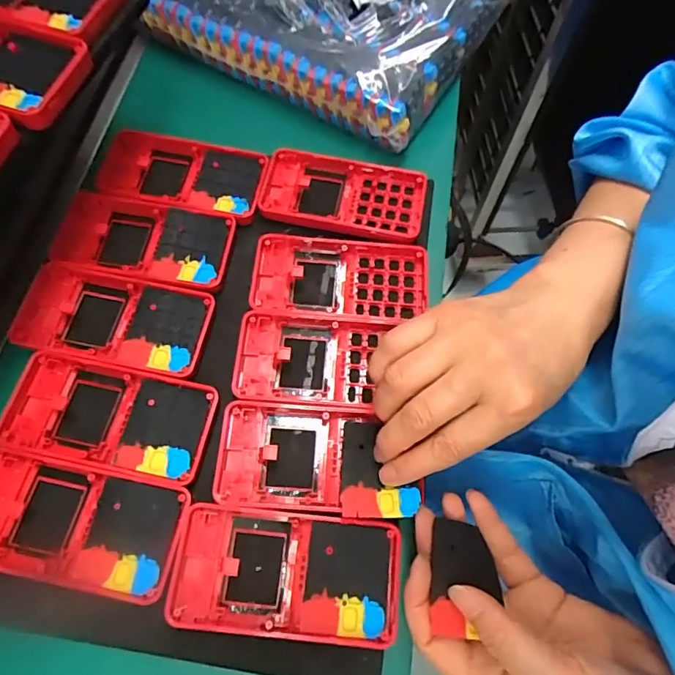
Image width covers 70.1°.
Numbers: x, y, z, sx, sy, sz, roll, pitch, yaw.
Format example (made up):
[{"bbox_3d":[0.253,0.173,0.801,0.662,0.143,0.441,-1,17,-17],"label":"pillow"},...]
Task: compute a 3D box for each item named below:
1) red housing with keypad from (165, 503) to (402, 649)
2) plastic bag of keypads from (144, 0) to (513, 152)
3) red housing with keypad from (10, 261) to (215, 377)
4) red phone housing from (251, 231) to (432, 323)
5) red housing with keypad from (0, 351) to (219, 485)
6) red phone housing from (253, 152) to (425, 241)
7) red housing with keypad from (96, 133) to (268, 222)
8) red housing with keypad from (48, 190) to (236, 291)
[{"bbox_3d":[-0.028,0.130,0.265,0.121,0.015,0.061,5,66,2],"label":"red housing with keypad"},{"bbox_3d":[-0.008,-0.340,0.451,0.305,0.056,0.273,30,69,12],"label":"plastic bag of keypads"},{"bbox_3d":[-0.149,-0.012,0.322,0.122,0.010,0.061,9,66,3],"label":"red housing with keypad"},{"bbox_3d":[0.002,-0.041,0.339,0.121,0.014,0.062,4,66,1],"label":"red phone housing"},{"bbox_3d":[-0.141,0.048,0.296,0.122,0.008,0.061,11,64,3],"label":"red housing with keypad"},{"bbox_3d":[0.005,-0.108,0.369,0.123,0.017,0.061,9,66,4],"label":"red phone housing"},{"bbox_3d":[-0.122,-0.124,0.370,0.133,0.017,0.061,11,66,4],"label":"red housing with keypad"},{"bbox_3d":[-0.144,-0.071,0.347,0.133,0.013,0.061,9,66,4],"label":"red housing with keypad"}]

